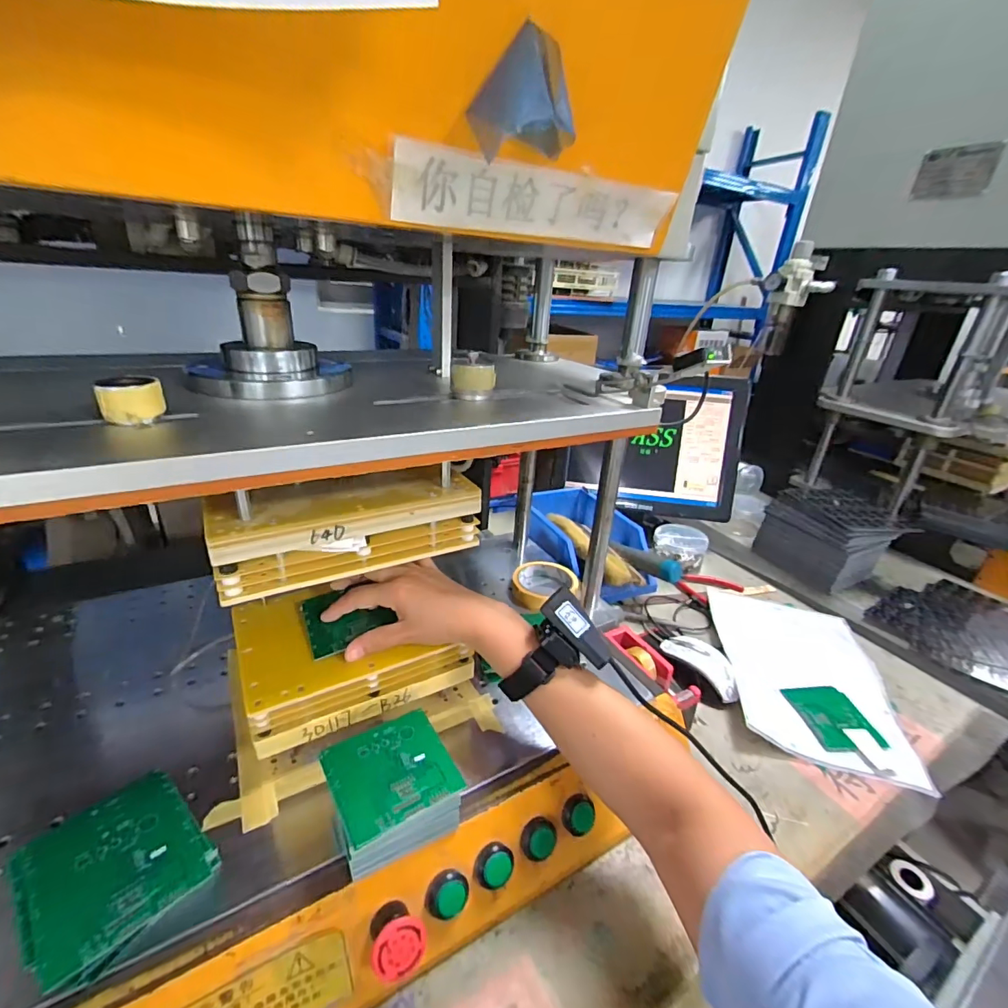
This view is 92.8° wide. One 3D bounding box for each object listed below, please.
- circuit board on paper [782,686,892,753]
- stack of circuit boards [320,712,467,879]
[{"bbox_3d":[0.414,0.267,0.607,0.079,0.011,0.095,-1,22,-7],"label":"circuit board on paper"},{"bbox_3d":[-0.087,0.221,0.370,0.089,0.049,0.088,-13,31,-31],"label":"stack of circuit boards"}]

